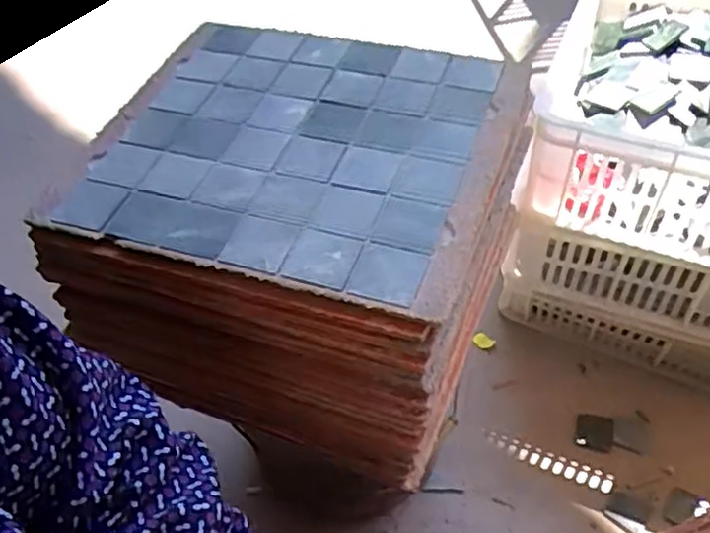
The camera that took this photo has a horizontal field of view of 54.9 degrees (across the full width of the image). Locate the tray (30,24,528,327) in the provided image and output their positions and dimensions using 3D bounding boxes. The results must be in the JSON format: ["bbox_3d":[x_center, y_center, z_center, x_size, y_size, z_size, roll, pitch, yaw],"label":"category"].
[{"bbox_3d":[-0.046,-0.105,0.580,0.333,0.026,0.275,14,63,13],"label":"tray"}]

